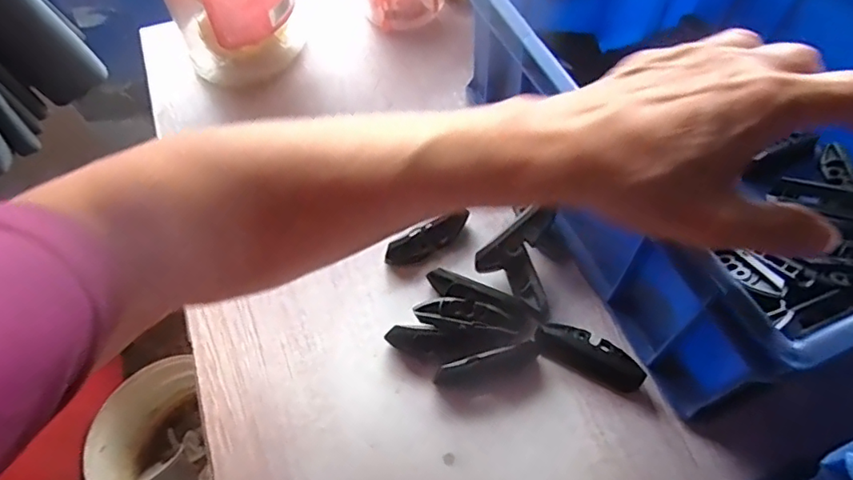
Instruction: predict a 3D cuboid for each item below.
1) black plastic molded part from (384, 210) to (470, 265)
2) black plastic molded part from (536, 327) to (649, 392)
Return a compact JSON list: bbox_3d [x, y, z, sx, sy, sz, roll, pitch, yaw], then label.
[{"bbox_3d":[0.001,0.001,0.403,0.065,0.017,0.016,-26,61,-14],"label":"black plastic molded part"},{"bbox_3d":[0.108,0.075,0.360,0.070,0.017,0.023,20,61,13],"label":"black plastic molded part"}]

